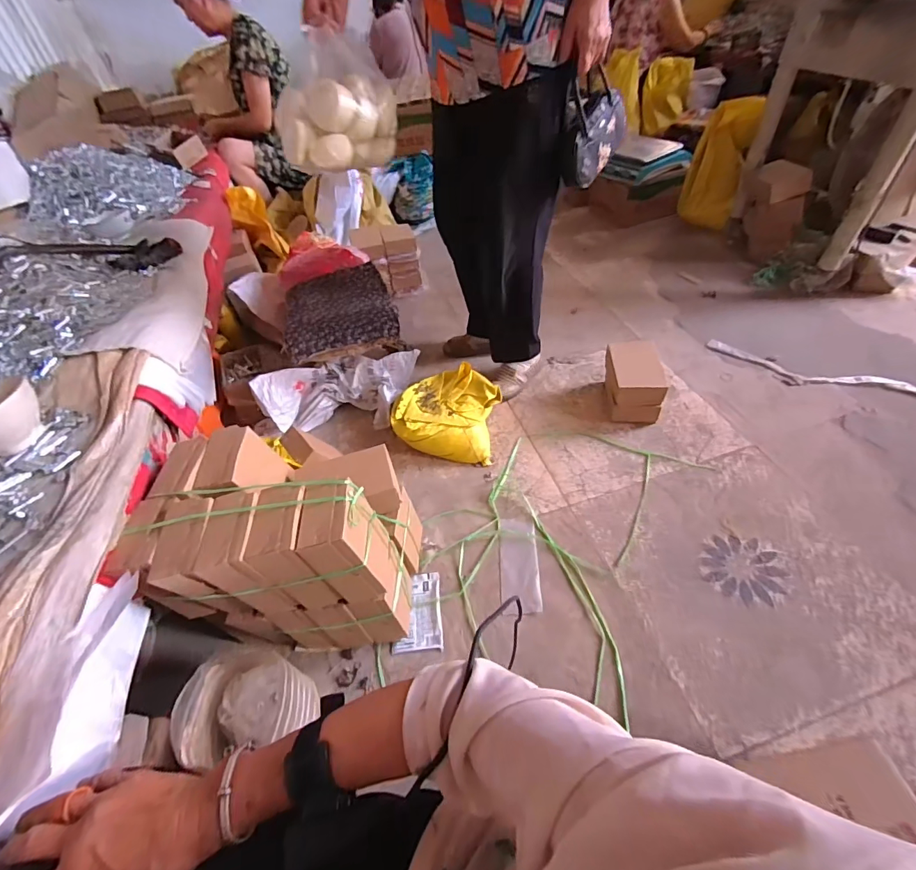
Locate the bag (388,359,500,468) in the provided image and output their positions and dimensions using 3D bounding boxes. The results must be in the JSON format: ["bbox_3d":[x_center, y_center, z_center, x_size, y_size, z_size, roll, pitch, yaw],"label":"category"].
[{"bbox_3d":[-0.030,-0.060,1.176,0.281,0.122,0.260,3,47,9],"label":"bag"}]

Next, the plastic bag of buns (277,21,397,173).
[{"bbox_3d":[-0.239,-0.648,0.841,0.216,0.201,0.183,-11,46,-5],"label":"plastic bag of buns"}]

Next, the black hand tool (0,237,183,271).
[{"bbox_3d":[-0.944,-0.472,1.114,0.388,0.058,0.115,-6,44,-20],"label":"black hand tool"}]

